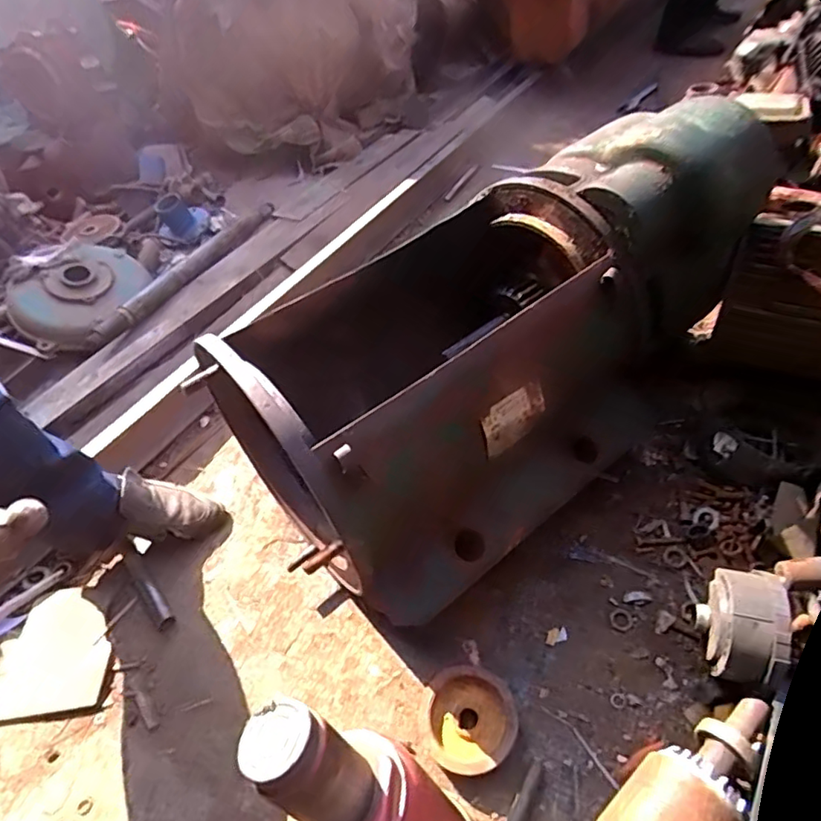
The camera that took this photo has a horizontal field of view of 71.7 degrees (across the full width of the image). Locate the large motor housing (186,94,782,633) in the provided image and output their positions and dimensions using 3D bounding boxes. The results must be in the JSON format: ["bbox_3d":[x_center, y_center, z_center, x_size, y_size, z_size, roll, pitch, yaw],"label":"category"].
[{"bbox_3d":[0.121,-0.129,0.856,0.805,0.370,0.405,-37,49,-22],"label":"large motor housing"}]

